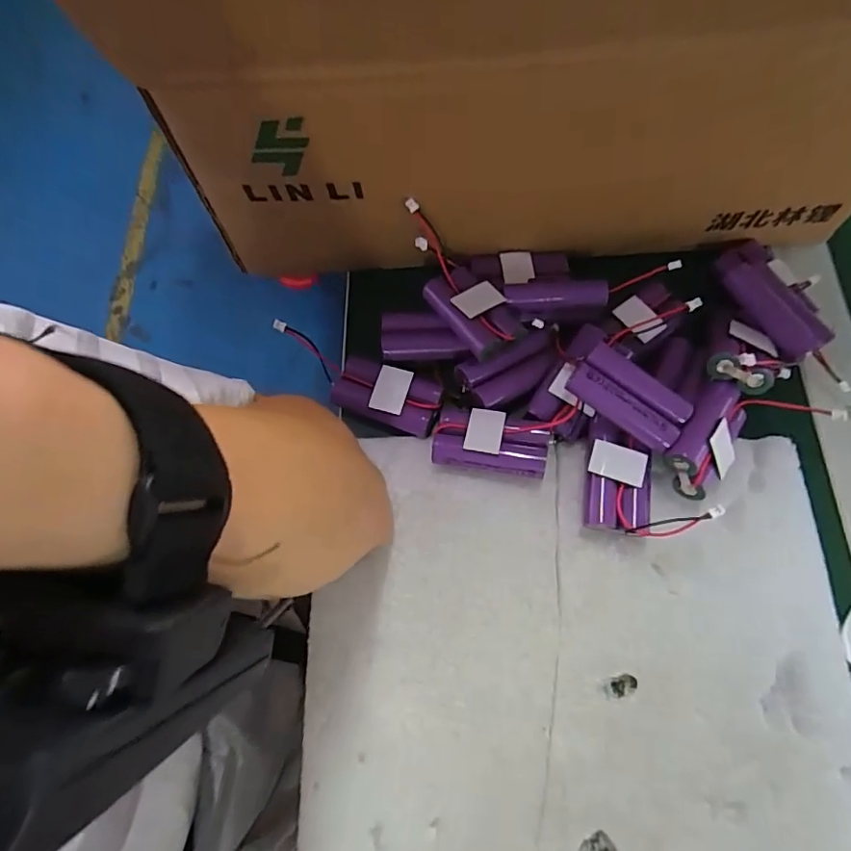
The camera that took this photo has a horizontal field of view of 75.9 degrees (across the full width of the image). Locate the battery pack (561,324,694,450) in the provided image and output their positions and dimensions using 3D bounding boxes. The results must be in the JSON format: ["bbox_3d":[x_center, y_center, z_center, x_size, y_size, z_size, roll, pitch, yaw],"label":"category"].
[{"bbox_3d":[0.113,-0.019,0.309,0.072,0.021,0.037,35,73,13],"label":"battery pack"}]

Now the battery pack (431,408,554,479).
[{"bbox_3d":[0.039,0.009,0.324,0.066,0.019,0.035,12,69,5],"label":"battery pack"}]

